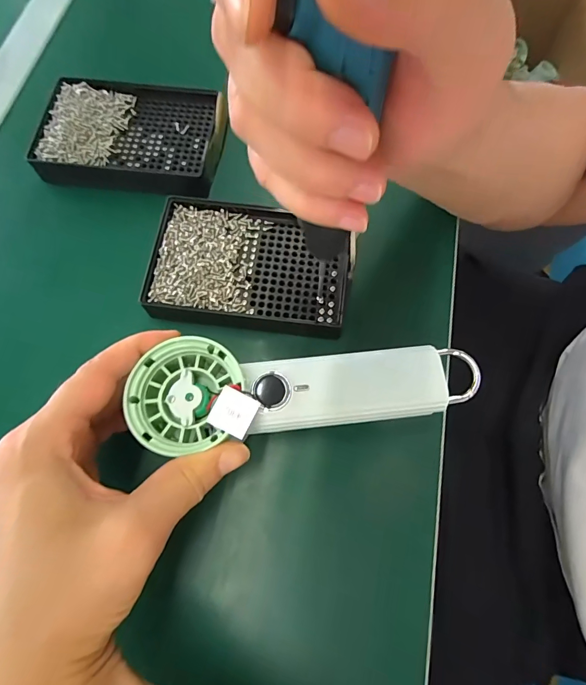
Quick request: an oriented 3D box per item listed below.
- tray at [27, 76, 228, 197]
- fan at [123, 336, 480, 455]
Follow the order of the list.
[{"bbox_3d":[-0.128,-0.168,0.312,0.137,0.020,0.101,4,71,1],"label":"tray"},{"bbox_3d":[0.009,0.024,0.214,0.188,0.031,0.055,-2,71,-9],"label":"fan"}]

